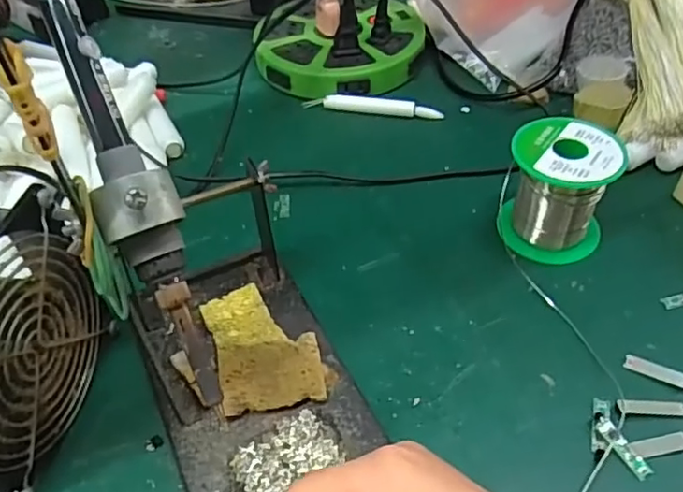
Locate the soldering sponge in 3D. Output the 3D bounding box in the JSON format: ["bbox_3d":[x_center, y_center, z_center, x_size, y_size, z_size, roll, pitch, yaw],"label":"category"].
[{"bbox_3d":[-0.045,0.055,0.341,0.055,0.018,0.083,-15,48,-11],"label":"soldering sponge"}]

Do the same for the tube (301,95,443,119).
[{"bbox_3d":[0.028,-0.122,0.529,0.120,0.014,0.011,8,48,10],"label":"tube"}]

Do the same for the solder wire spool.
[{"bbox_3d":[0.145,-0.038,0.403,0.065,0.073,0.065,-1,47,1],"label":"solder wire spool"}]

